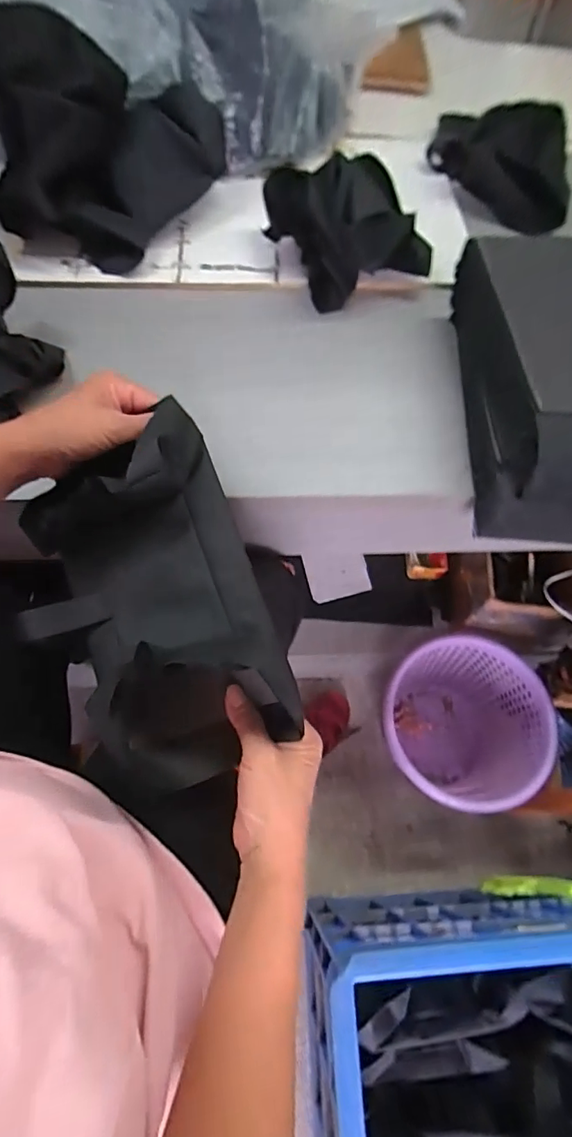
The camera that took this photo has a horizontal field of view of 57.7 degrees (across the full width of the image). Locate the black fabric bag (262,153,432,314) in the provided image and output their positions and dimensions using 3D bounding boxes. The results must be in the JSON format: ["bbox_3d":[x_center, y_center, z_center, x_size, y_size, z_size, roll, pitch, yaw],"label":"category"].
[{"bbox_3d":[0.068,-0.393,0.578,0.145,0.112,0.161,-25,68,-14],"label":"black fabric bag"}]

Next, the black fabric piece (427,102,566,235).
[{"bbox_3d":[0.289,-0.547,0.685,0.192,0.107,0.125,16,64,4],"label":"black fabric piece"}]

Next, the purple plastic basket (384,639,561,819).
[{"bbox_3d":[0.307,0.302,0.982,0.267,0.287,0.264,1,64,-3],"label":"purple plastic basket"}]

